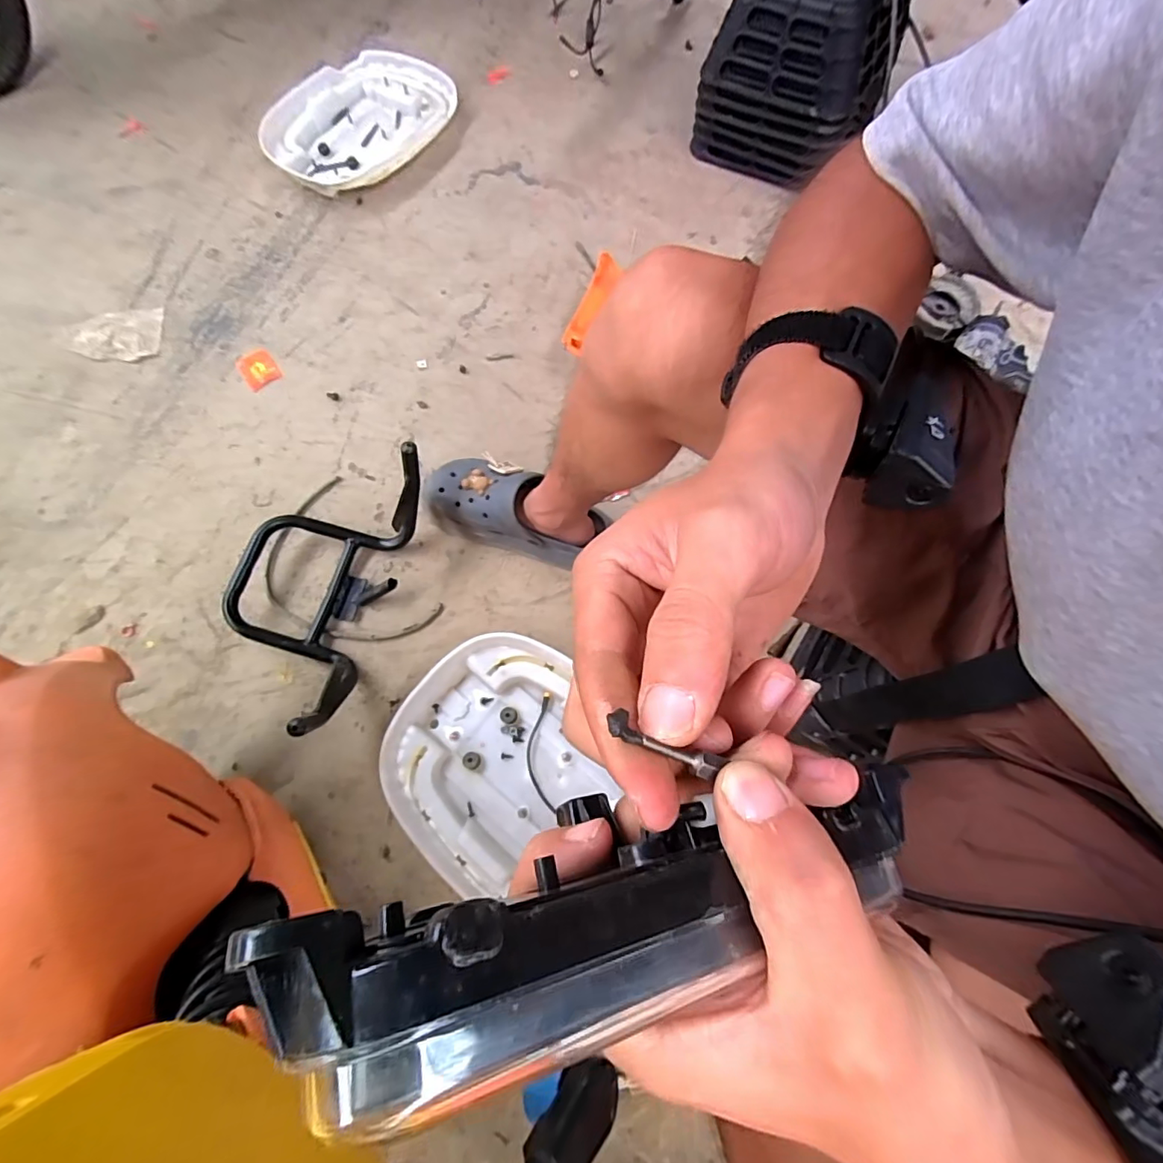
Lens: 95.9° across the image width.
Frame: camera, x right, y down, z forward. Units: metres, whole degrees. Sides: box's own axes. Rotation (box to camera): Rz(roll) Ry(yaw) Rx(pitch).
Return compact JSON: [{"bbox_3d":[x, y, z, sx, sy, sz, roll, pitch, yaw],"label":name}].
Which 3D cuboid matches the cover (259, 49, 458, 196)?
[{"bbox_3d":[-0.412,-0.879,0.996,0.282,0.047,0.376,26,74,9],"label":"cover"}]

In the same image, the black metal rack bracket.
[{"bbox_3d":[-0.340,-0.004,0.647,0.217,0.145,0.328,14,72,6],"label":"black metal rack bracket"}]

